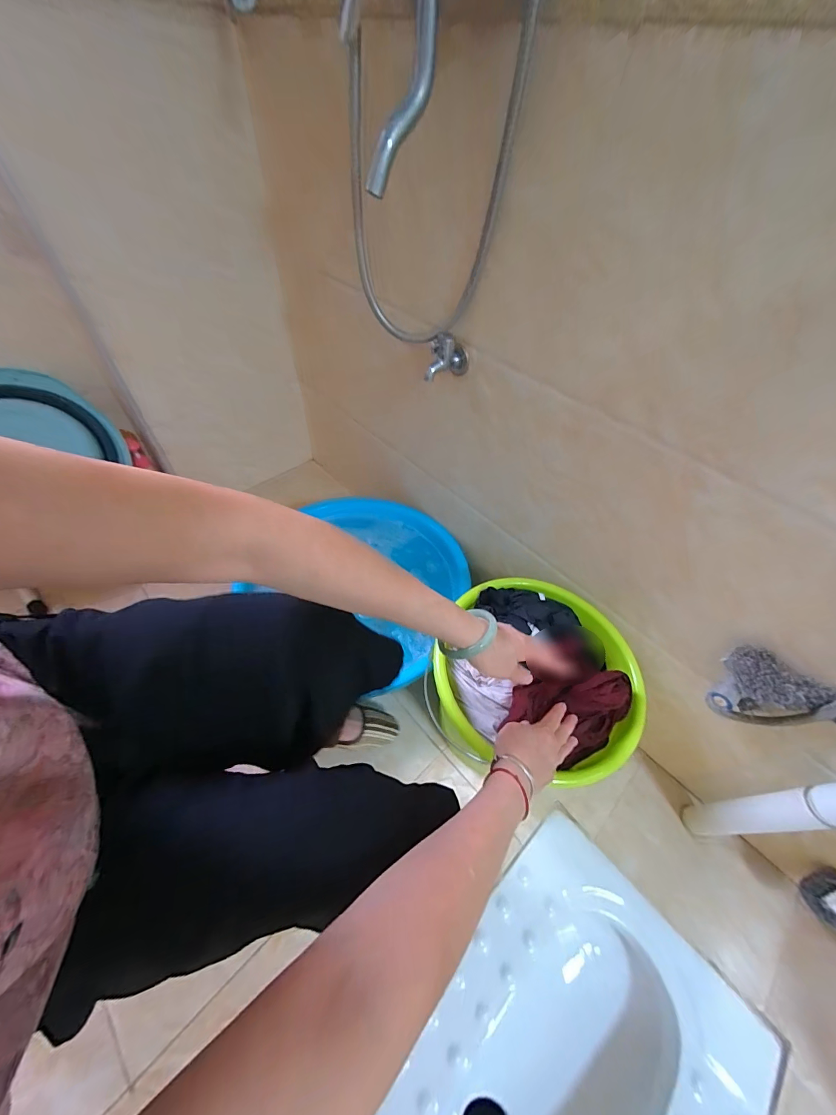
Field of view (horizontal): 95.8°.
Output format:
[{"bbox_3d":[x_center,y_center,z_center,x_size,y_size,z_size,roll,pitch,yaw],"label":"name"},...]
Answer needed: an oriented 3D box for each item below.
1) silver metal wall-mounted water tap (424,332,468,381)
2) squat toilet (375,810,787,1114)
[{"bbox_3d":[0.044,-0.330,0.618,0.076,0.069,0.043,-18,56,-18],"label":"silver metal wall-mounted water tap"},{"bbox_3d":[0.213,0.794,0.570,0.547,0.168,0.394,-36,63,-27],"label":"squat toilet"}]

